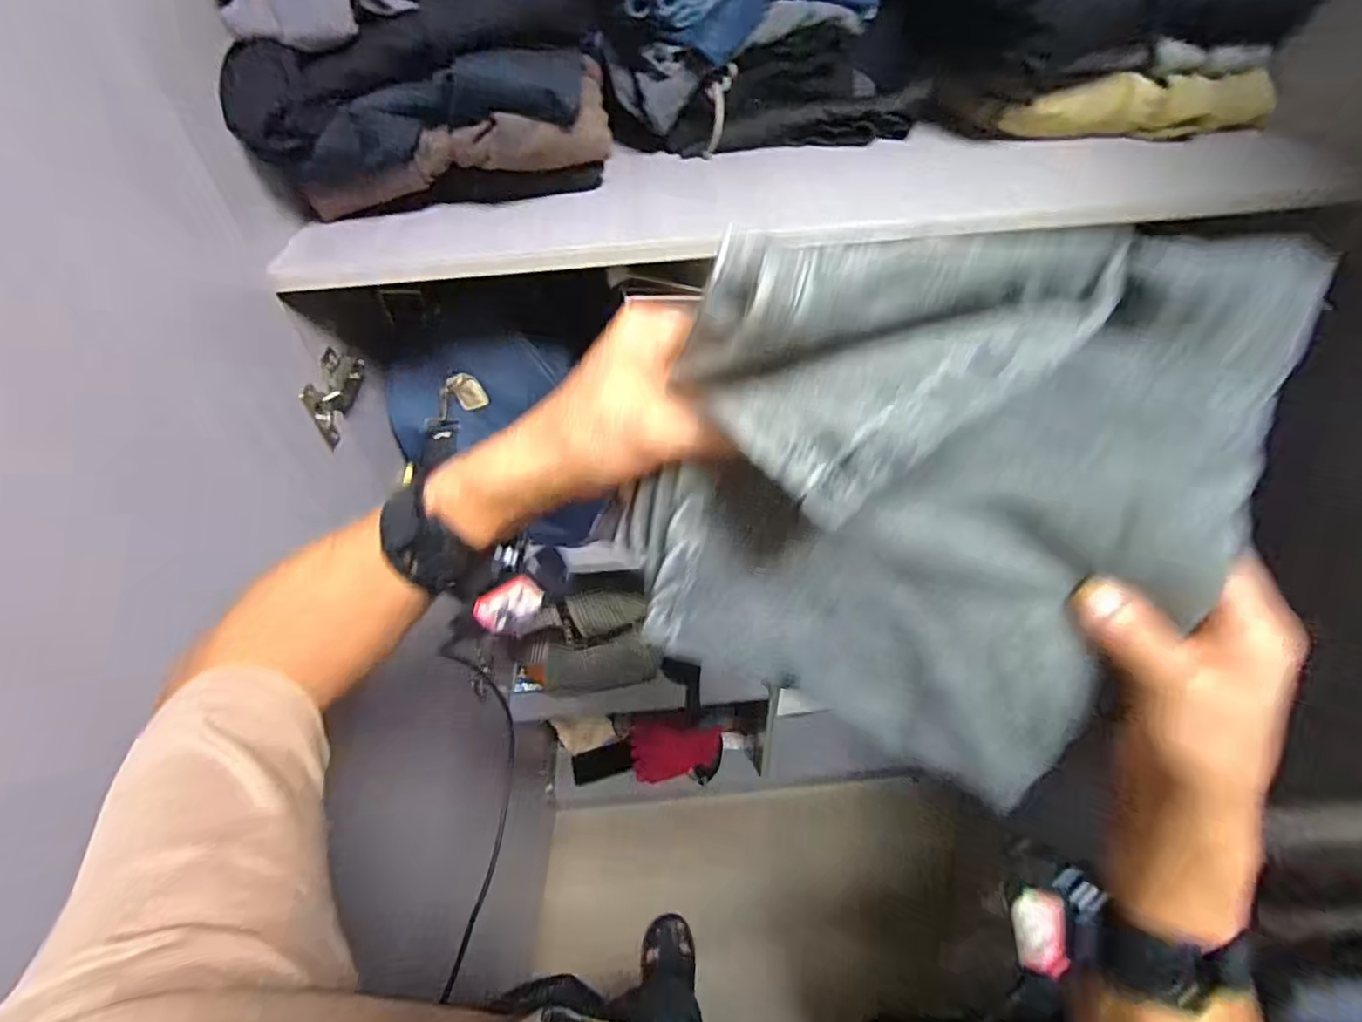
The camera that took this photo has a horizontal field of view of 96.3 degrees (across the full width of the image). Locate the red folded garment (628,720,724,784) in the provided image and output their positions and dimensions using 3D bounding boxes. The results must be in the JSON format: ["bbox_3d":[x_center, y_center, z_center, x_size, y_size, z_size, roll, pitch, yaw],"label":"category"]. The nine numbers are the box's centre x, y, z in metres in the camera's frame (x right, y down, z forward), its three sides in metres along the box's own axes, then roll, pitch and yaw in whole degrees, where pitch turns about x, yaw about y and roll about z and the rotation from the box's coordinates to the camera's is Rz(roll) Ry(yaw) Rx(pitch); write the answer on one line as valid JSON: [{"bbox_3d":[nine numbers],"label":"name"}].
[{"bbox_3d":[-0.010,0.538,1.354,0.196,0.071,0.103,2,47,5],"label":"red folded garment"}]

